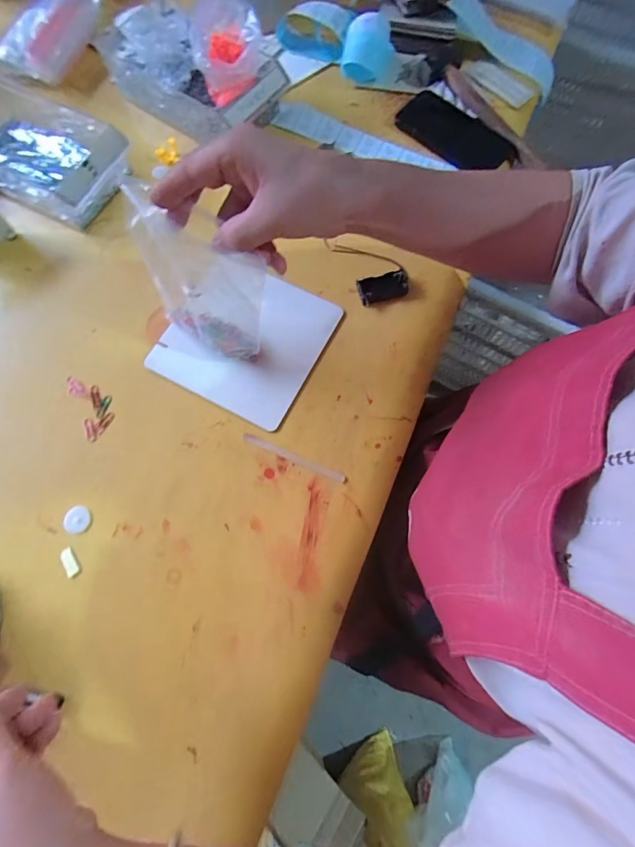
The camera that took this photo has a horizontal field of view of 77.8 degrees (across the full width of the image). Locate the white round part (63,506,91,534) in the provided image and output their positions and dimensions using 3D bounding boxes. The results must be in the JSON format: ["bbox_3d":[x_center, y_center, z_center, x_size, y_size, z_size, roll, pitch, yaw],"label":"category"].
[{"bbox_3d":[-0.253,0.101,0.414,0.028,0.004,0.027,0,74,-1],"label":"white round part"}]

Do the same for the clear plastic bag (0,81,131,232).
[{"bbox_3d":[-0.371,-0.364,0.523,0.251,0.063,0.135,26,76,6],"label":"clear plastic bag"}]

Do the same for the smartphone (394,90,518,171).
[{"bbox_3d":[0.191,-0.407,0.549,0.158,0.014,0.074,39,77,11],"label":"smartphone"}]

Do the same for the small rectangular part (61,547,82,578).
[{"bbox_3d":[-0.253,0.142,0.401,0.013,0.004,0.029,-32,77,-9],"label":"small rectangular part"}]

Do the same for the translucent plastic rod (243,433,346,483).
[{"bbox_3d":[-0.027,0.037,0.431,0.120,0.004,0.010,24,76,6],"label":"translucent plastic rod"}]

